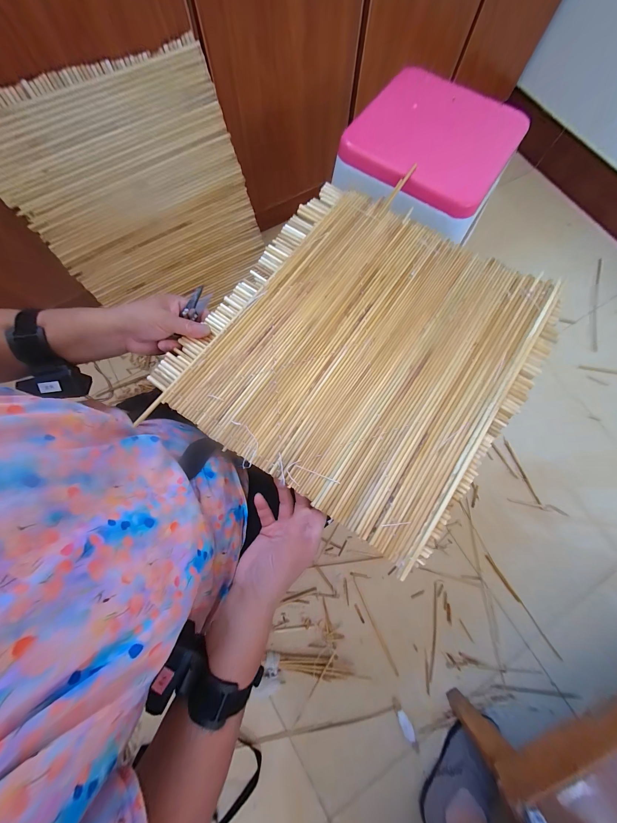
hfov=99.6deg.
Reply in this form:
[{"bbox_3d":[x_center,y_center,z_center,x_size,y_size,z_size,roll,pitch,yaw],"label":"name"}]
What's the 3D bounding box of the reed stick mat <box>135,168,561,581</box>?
[{"bbox_3d":[0.079,-0.097,0.351,0.390,0.011,0.432,33,76,8],"label":"reed stick mat"}]

